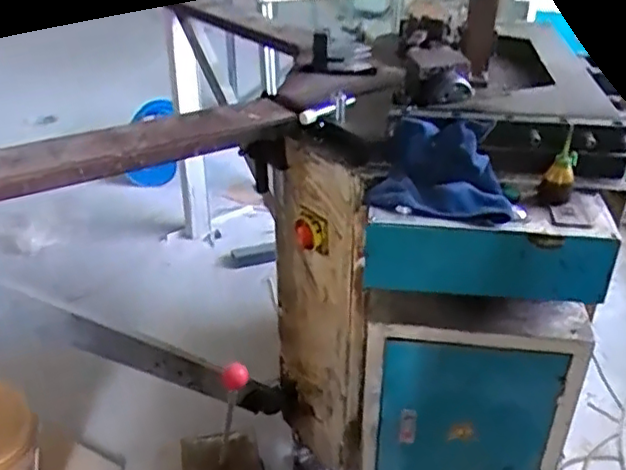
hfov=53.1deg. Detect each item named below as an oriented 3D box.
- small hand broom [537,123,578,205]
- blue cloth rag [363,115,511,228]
[{"bbox_3d":[0.372,-0.098,0.941,0.047,0.096,0.052,24,39,32],"label":"small hand broom"},{"bbox_3d":[0.197,-0.101,0.959,0.208,0.096,0.149,7,33,11],"label":"blue cloth rag"}]

